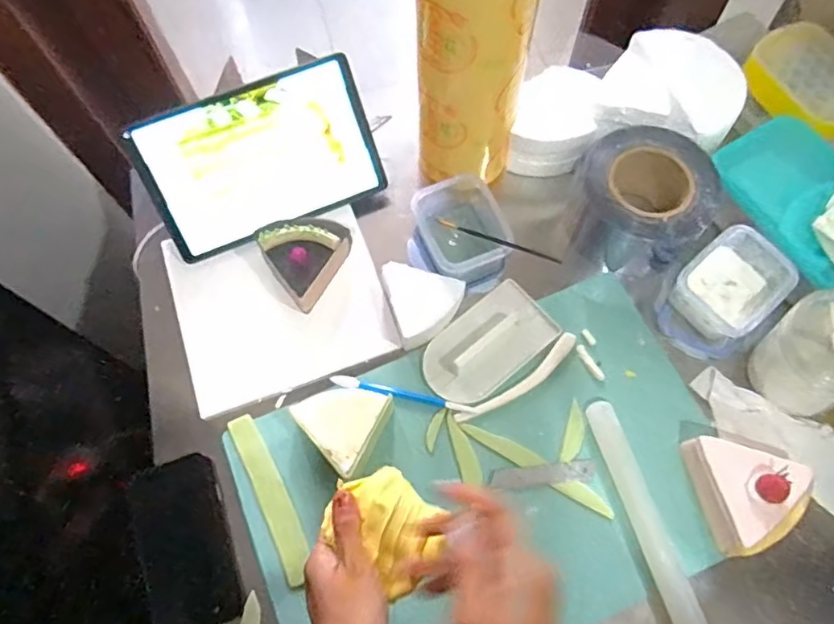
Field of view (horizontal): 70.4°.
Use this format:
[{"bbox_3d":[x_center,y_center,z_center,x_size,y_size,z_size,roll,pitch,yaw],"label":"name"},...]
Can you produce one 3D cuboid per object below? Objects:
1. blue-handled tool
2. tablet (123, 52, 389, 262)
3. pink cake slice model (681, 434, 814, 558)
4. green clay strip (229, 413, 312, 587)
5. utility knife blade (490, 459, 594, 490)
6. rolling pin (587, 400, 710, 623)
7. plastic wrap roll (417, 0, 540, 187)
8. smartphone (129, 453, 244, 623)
[{"bbox_3d":[-0.014,0.084,0.594,0.150,0.010,0.013,13,68,6],"label":"blue-handled tool"},{"bbox_3d":[-0.165,-0.162,0.633,0.241,0.149,0.012,-21,25,-7],"label":"tablet"},{"bbox_3d":[0.299,0.155,0.526,0.084,0.070,0.102,-11,68,-4],"label":"pink cake slice model"},{"bbox_3d":[-0.139,0.174,0.560,0.027,0.011,0.163,-26,69,-9],"label":"green clay strip"},{"bbox_3d":[0.120,0.155,0.562,0.100,0.004,0.020,-6,68,-1],"label":"utility knife blade"},{"bbox_3d":[0.209,0.192,0.541,0.029,0.026,0.225,-17,68,-6],"label":"rolling pin"},{"bbox_3d":[0.053,-0.240,0.550,0.099,0.304,0.091,0,68,1],"label":"plastic wrap roll"},{"bbox_3d":[-0.217,0.216,0.550,0.083,0.014,0.152,-18,68,-6],"label":"smartphone"}]

